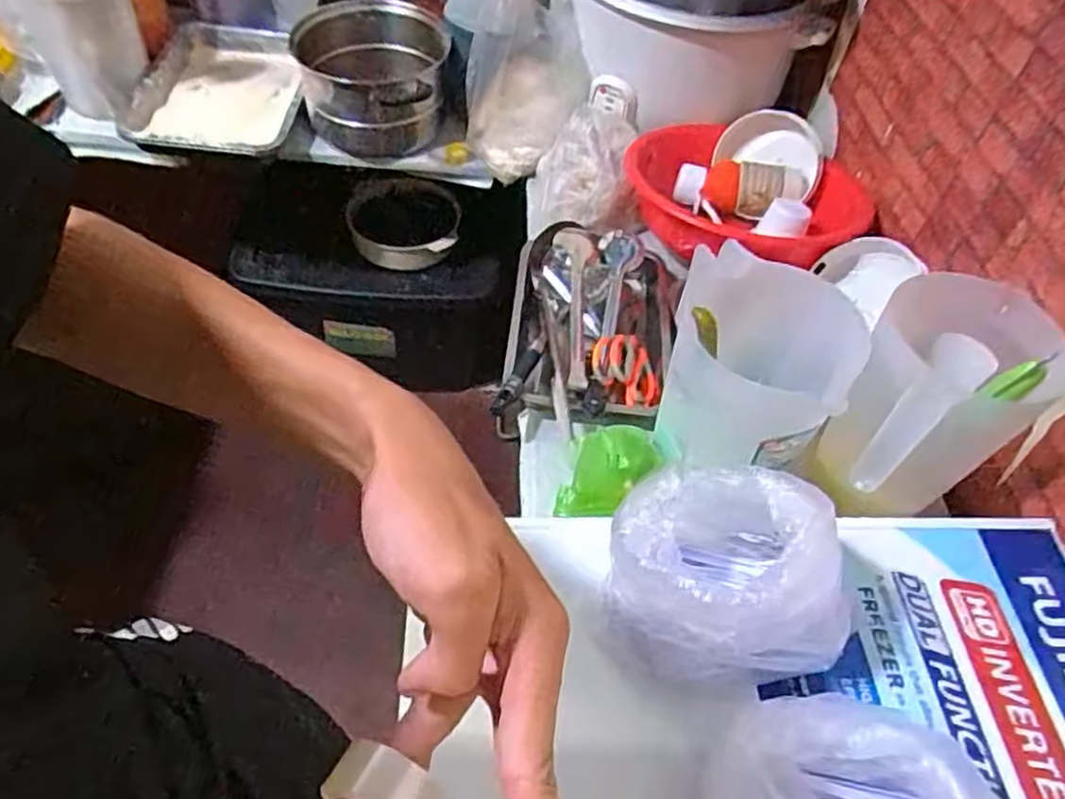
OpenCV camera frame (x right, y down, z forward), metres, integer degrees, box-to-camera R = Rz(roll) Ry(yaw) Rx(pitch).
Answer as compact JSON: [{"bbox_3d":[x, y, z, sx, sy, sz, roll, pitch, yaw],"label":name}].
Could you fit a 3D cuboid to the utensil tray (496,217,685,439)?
[{"bbox_3d":[0.083,-0.102,0.959,0.203,0.129,0.330,9,51,1],"label":"utensil tray"}]

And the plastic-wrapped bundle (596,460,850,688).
[{"bbox_3d":[0.139,0.132,0.552,0.157,0.134,0.140,-4,52,-9],"label":"plastic-wrapped bundle"}]

